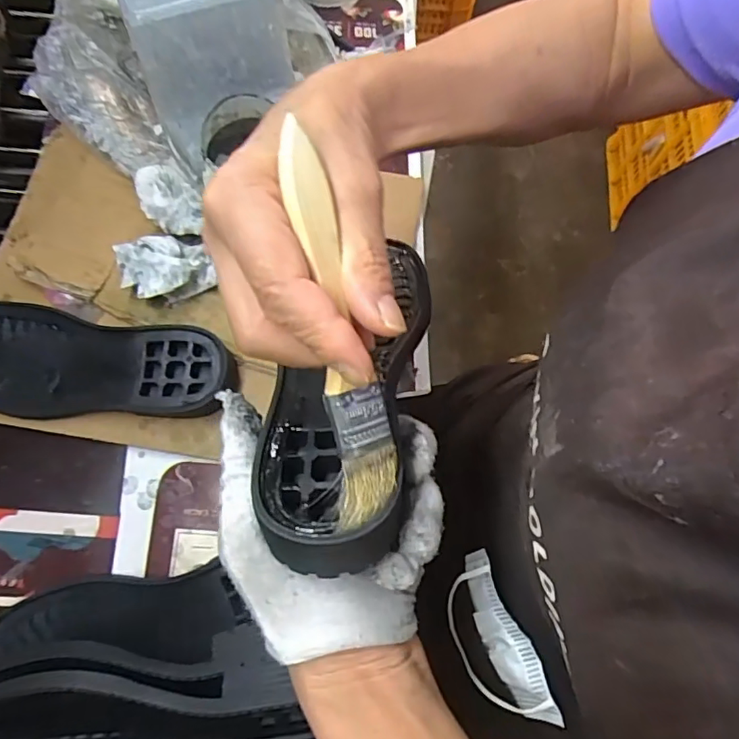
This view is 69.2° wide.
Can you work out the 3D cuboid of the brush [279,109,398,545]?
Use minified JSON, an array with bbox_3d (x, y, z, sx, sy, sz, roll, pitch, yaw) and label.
[{"bbox_3d":[-0.012,-0.014,0.191,0.025,0.014,0.137,-14,99,-6],"label":"brush"}]

